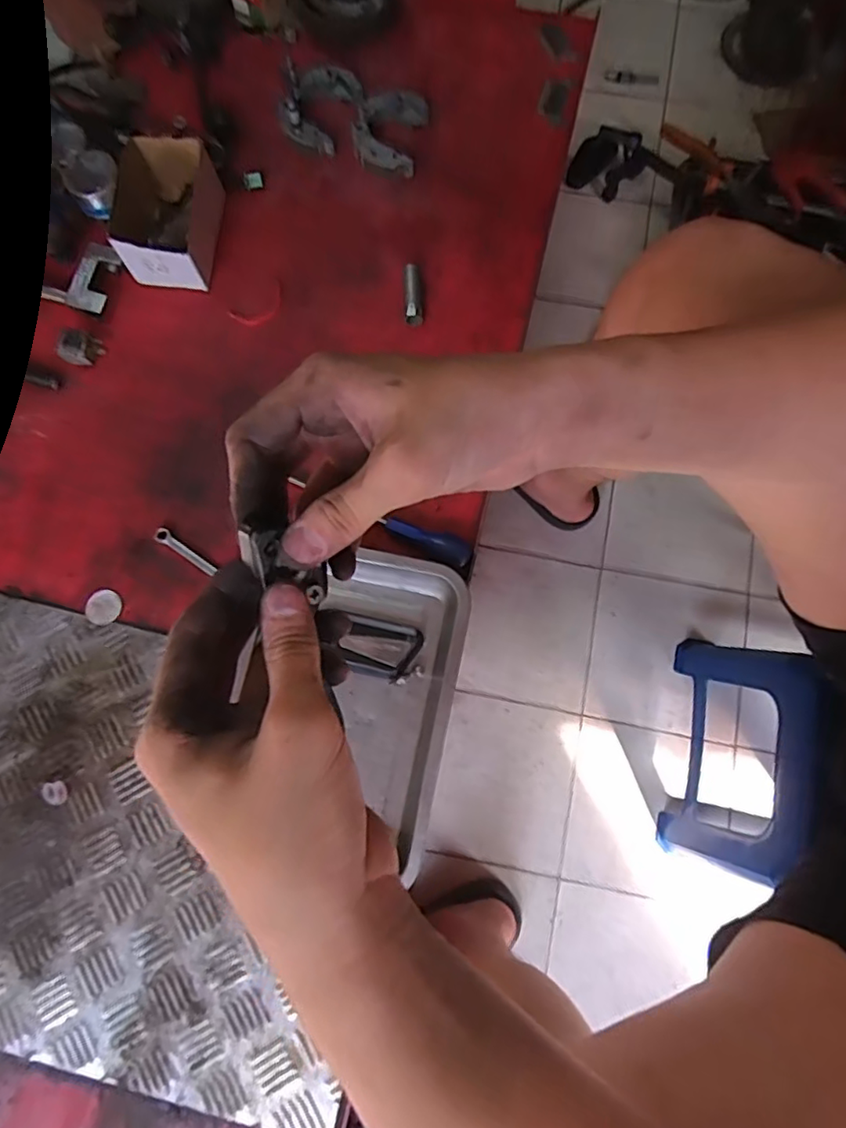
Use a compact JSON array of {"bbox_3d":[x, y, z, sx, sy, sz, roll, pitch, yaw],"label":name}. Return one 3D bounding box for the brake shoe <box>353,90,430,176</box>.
[{"bbox_3d":[-0.043,-0.534,0.722,0.083,0.019,0.097,11,80,3],"label":"brake shoe"}]

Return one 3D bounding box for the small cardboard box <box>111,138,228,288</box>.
[{"bbox_3d":[-0.292,-0.401,0.672,0.105,0.072,0.142,4,79,2],"label":"small cardboard box"}]

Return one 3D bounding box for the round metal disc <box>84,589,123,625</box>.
[{"bbox_3d":[-0.342,0.046,0.626,0.037,0.004,0.036,0,79,1],"label":"round metal disc"}]

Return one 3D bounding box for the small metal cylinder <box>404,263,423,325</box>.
[{"bbox_3d":[-0.012,-0.314,0.681,0.020,0.015,0.070,-4,93,0],"label":"small metal cylinder"}]

